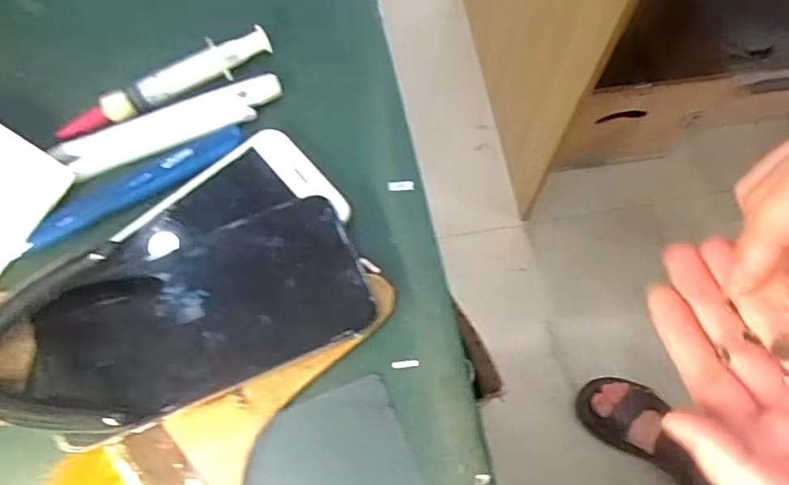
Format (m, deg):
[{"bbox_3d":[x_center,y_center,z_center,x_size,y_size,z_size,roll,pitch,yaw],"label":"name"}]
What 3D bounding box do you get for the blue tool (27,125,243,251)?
[{"bbox_3d":[-0.124,-0.029,0.294,0.108,0.004,0.019,-30,71,-12],"label":"blue tool"}]

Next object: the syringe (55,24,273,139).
[{"bbox_3d":[-0.119,-0.084,0.315,0.115,0.010,0.019,-24,70,-10],"label":"syringe"}]

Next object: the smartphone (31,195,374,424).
[{"bbox_3d":[-0.084,0.032,0.269,0.140,0.015,0.068,-23,70,-9],"label":"smartphone"}]

